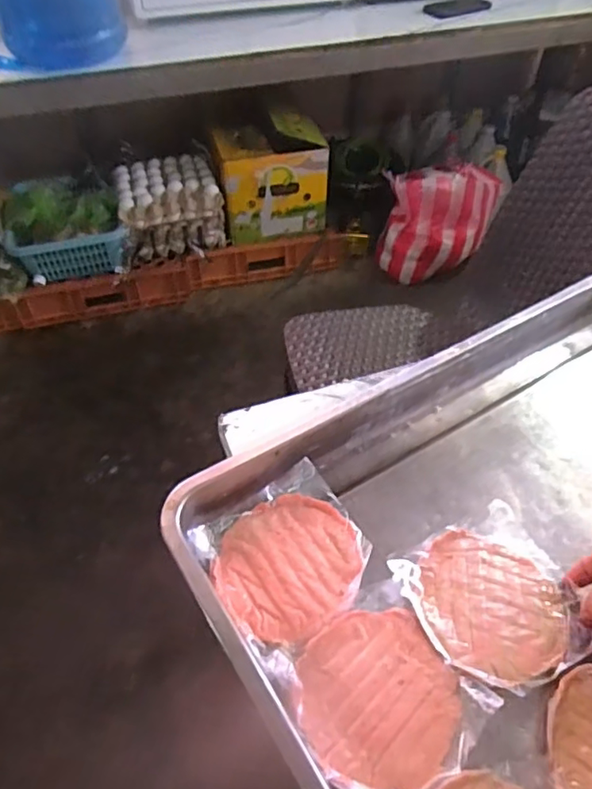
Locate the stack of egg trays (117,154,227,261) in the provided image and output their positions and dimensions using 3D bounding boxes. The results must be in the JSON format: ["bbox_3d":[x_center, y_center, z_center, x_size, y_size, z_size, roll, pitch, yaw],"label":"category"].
[{"bbox_3d":[-0.355,-0.538,1.619,0.274,0.182,0.229,-12,50,-10],"label":"stack of egg trays"}]

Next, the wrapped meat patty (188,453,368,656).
[{"bbox_3d":[-0.005,0.121,0.437,0.116,0.016,0.115,-25,52,-23],"label":"wrapped meat patty"}]

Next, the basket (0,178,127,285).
[{"bbox_3d":[-0.627,-0.437,1.524,0.313,0.195,0.185,-19,52,-16],"label":"basket"}]

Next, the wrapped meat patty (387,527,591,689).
[{"bbox_3d":[0.146,0.150,0.421,0.117,0.009,0.116,-19,50,-18],"label":"wrapped meat patty"}]

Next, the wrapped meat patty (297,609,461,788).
[{"bbox_3d":[0.054,0.197,0.377,0.099,0.009,0.106,0,47,0],"label":"wrapped meat patty"}]

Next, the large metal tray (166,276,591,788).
[{"bbox_3d":[0.256,0.096,0.458,0.617,0.051,0.379,-24,51,-22],"label":"large metal tray"}]

